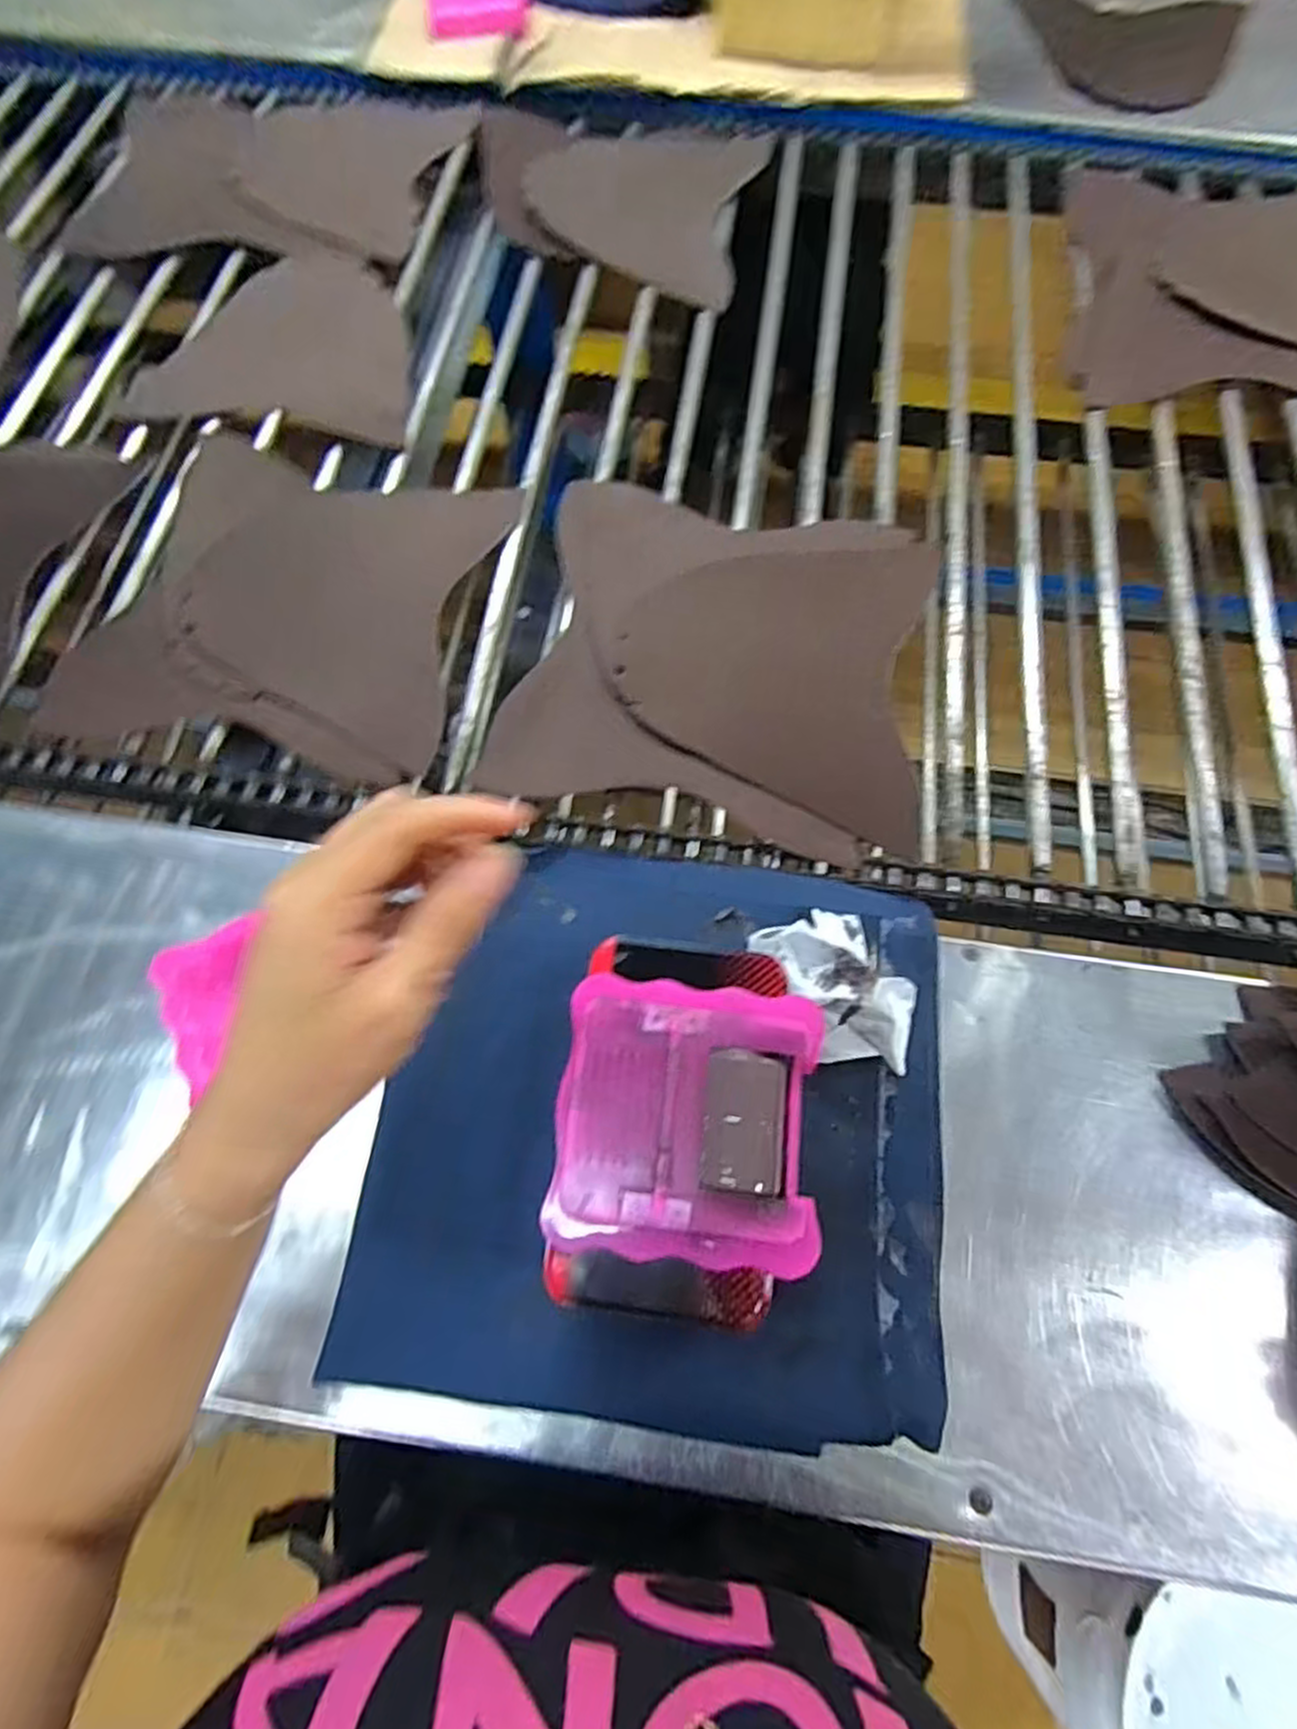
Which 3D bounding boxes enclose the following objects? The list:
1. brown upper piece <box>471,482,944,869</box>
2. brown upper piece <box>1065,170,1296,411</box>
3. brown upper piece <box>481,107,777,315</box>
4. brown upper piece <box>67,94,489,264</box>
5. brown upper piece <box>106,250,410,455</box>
[{"bbox_3d":[0.055,-0.154,0.559,0.287,0.029,0.272,12,69,5],"label":"brown upper piece"},{"bbox_3d":[0.547,-0.534,0.717,0.299,0.010,0.321,10,69,4],"label":"brown upper piece"},{"bbox_3d":[-0.040,-0.660,0.761,0.282,0.014,0.237,12,69,5],"label":"brown upper piece"},{"bbox_3d":[-0.383,-0.687,0.778,0.357,0.016,0.247,6,69,4],"label":"brown upper piece"},{"bbox_3d":[-0.331,-0.474,0.702,0.235,0.017,0.194,5,74,0],"label":"brown upper piece"}]

